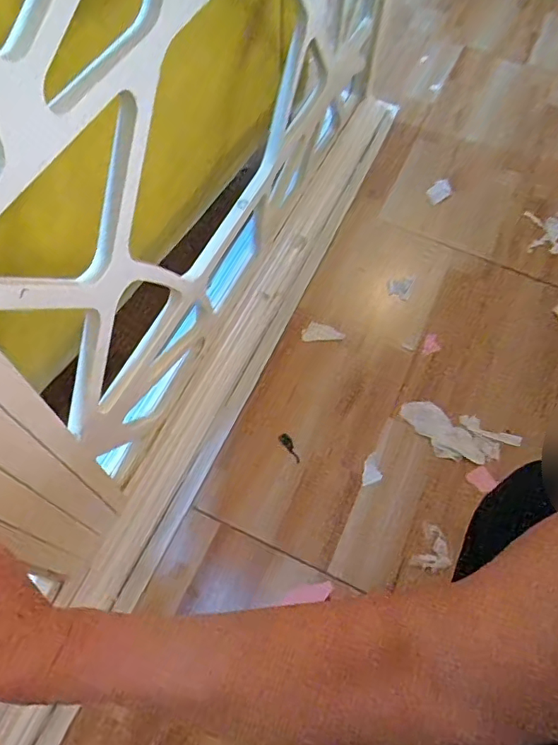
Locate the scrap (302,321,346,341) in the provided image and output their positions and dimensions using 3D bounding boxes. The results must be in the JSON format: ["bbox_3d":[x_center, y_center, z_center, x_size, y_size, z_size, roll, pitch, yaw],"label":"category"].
[{"bbox_3d":[0.070,-0.064,0.820,0.072,0.006,0.029,-3,94,-19],"label":"scrap"}]

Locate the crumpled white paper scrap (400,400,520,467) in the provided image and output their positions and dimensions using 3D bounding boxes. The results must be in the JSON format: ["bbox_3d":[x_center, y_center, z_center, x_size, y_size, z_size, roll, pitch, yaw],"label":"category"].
[{"bbox_3d":[0.274,0.091,0.776,0.181,0.026,0.078,11,62,4],"label":"crumpled white paper scrap"}]

